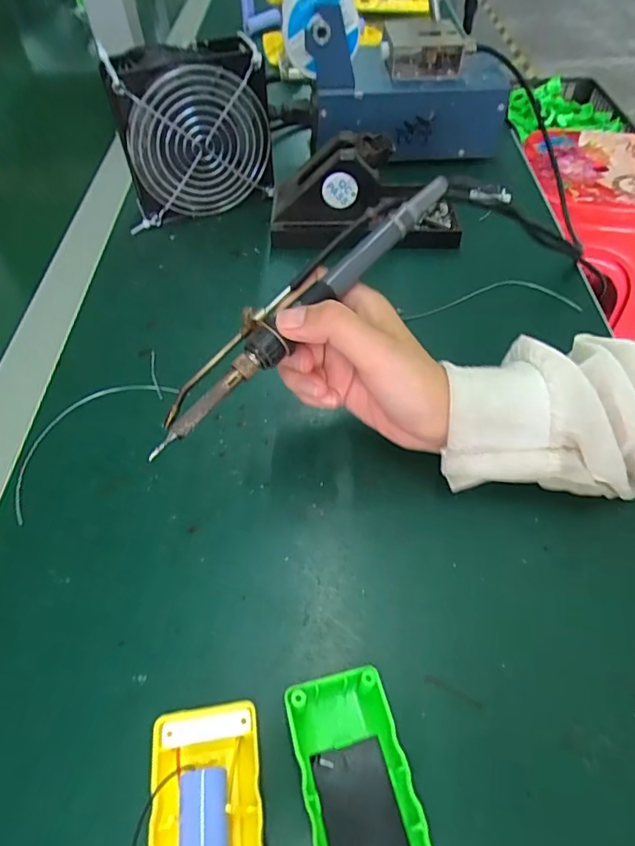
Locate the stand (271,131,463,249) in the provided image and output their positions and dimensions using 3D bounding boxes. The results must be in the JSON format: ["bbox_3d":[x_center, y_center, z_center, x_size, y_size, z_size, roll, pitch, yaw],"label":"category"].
[{"bbox_3d":[0.040,-0.191,0.429,0.159,0.071,0.067,5,53,4],"label":"stand"}]

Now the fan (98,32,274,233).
[{"bbox_3d":[-0.100,-0.238,0.430,0.121,0.122,0.053,-13,54,-9],"label":"fan"}]

